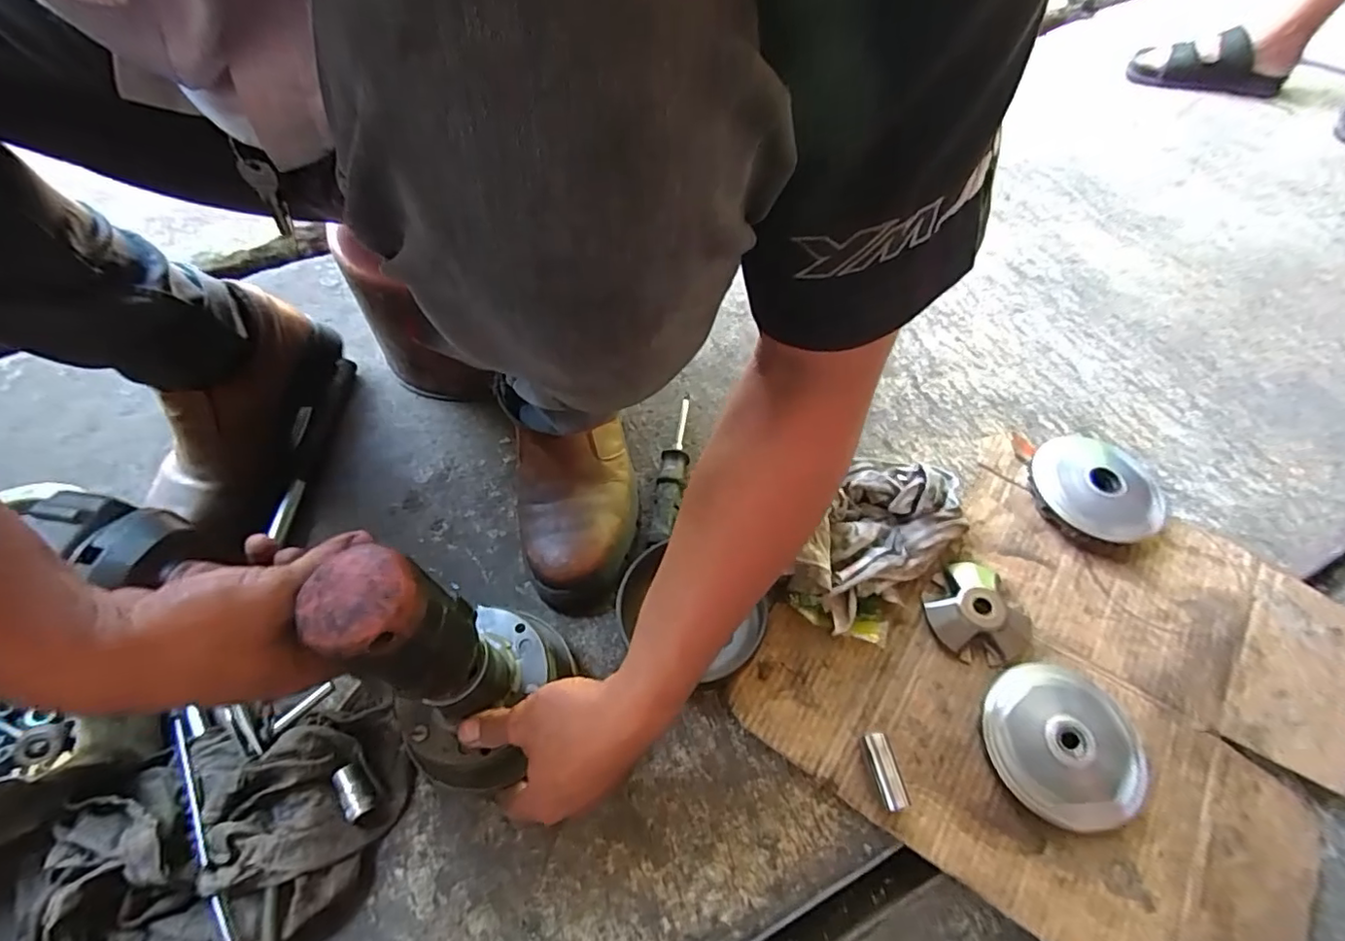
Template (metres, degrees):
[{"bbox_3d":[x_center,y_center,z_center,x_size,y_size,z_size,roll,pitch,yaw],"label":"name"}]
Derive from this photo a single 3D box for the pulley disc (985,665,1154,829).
[{"bbox_3d":[0.299,0.207,0.439,0.108,0.026,0.111,-1,59,1],"label":"pulley disc"}]

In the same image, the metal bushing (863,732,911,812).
[{"bbox_3d":[0.161,0.228,0.436,0.018,0.021,0.051,-8,59,-3],"label":"metal bushing"}]

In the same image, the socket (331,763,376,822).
[{"bbox_3d":[-0.244,0.245,0.440,0.022,0.016,0.040,-35,64,-18],"label":"socket"}]

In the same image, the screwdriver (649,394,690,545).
[{"bbox_3d":[0.000,-0.004,0.585,0.027,0.026,0.177,5,59,5],"label":"screwdriver"}]

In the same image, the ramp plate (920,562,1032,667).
[{"bbox_3d":[0.262,0.122,0.496,0.081,0.024,0.088,-1,59,1],"label":"ramp plate"}]

